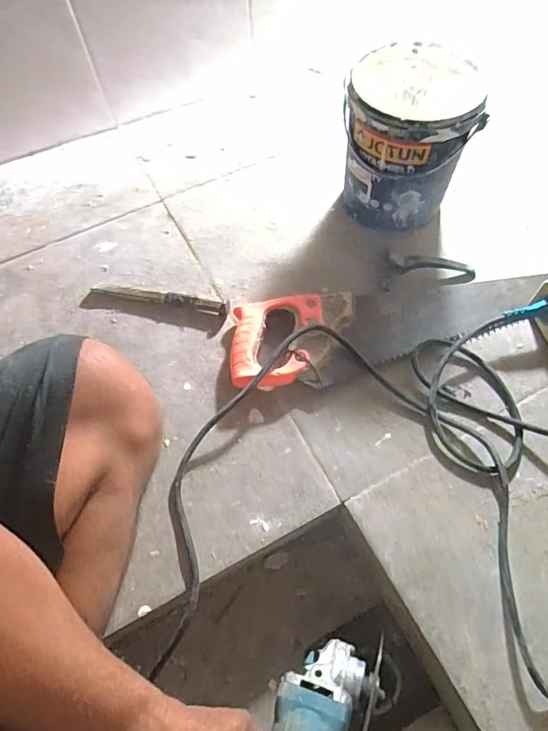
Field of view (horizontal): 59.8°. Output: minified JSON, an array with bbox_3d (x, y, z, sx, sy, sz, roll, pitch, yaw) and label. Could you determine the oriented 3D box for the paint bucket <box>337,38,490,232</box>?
[{"bbox_3d":[0.168,-0.290,0.615,0.159,0.156,0.168,13,63,9],"label":"paint bucket"}]

